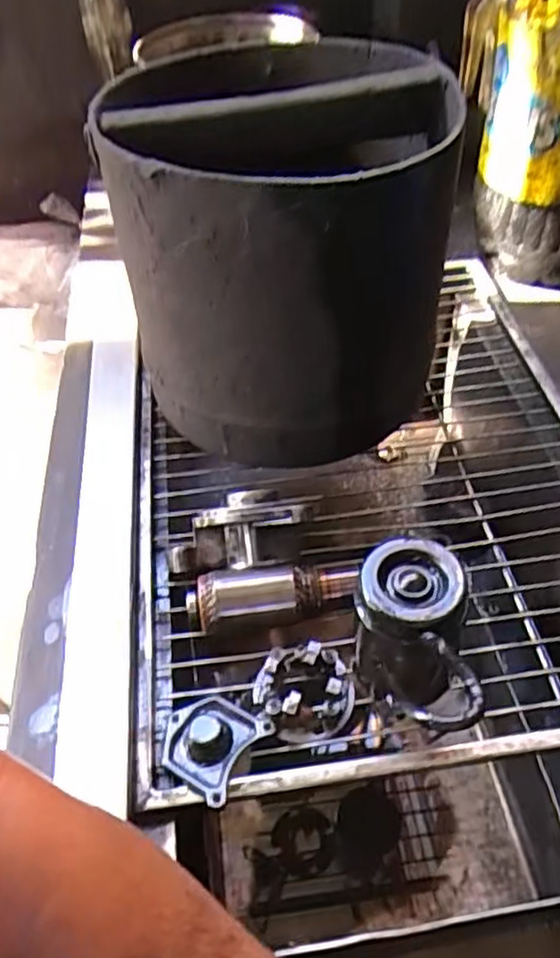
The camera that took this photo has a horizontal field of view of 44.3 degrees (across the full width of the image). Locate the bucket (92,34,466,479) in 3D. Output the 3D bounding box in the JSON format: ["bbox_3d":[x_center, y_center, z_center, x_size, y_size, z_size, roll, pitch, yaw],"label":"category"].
[{"bbox_3d":[0.004,-0.200,0.650,0.279,0.302,0.283,0,47,3],"label":"bucket"}]

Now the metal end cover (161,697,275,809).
[{"bbox_3d":[-0.052,0.181,0.483,0.067,0.017,0.064,24,52,23],"label":"metal end cover"}]

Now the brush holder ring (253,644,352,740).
[{"bbox_3d":[0.018,0.150,0.498,0.067,0.026,0.064,-1,47,1],"label":"brush holder ring"}]

